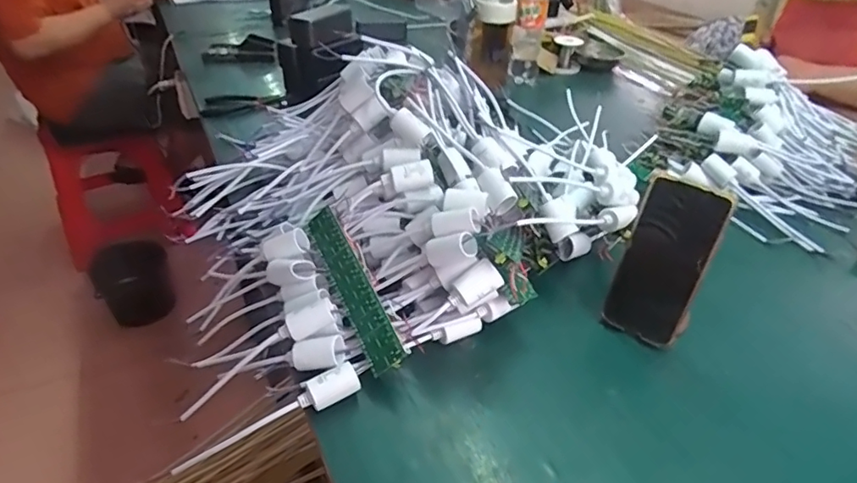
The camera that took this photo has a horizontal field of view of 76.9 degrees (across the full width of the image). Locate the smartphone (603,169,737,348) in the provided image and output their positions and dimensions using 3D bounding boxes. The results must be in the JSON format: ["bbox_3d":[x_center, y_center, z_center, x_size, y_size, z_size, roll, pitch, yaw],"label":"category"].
[{"bbox_3d":[0.241,0.022,0.549,0.077,0.171,0.009,21,24,24],"label":"smartphone"}]

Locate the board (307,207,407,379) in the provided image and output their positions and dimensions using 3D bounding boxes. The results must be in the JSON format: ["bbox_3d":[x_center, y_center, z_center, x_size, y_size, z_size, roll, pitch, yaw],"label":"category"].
[{"bbox_3d":[-0.081,0.045,0.564,0.009,0.041,0.205,26,26,-51],"label":"board"}]

